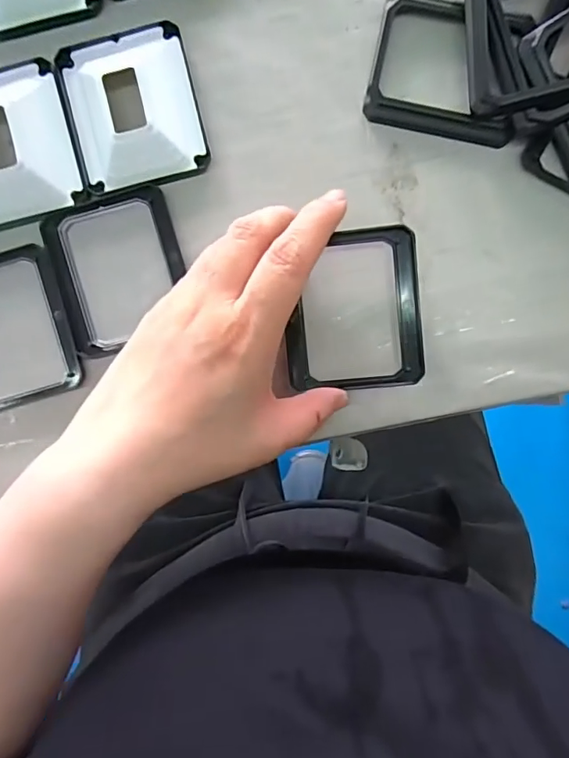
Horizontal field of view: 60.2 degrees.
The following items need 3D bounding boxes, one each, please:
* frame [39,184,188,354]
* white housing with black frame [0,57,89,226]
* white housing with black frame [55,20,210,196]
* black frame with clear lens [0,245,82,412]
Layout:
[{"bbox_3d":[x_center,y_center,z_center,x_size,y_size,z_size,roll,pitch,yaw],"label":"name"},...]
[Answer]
[{"bbox_3d":[-0.089,-0.058,0.265,0.068,0.007,0.077,-16,89,2],"label":"frame"},{"bbox_3d":[-0.148,-0.126,0.258,0.067,0.012,0.083,-15,89,2],"label":"white housing with black frame"},{"bbox_3d":[-0.081,-0.144,0.255,0.068,0.013,0.081,-14,89,2],"label":"white housing with black frame"},{"bbox_3d":[-0.152,-0.026,0.268,0.068,0.008,0.080,-16,89,2],"label":"black frame with clear lens"}]

